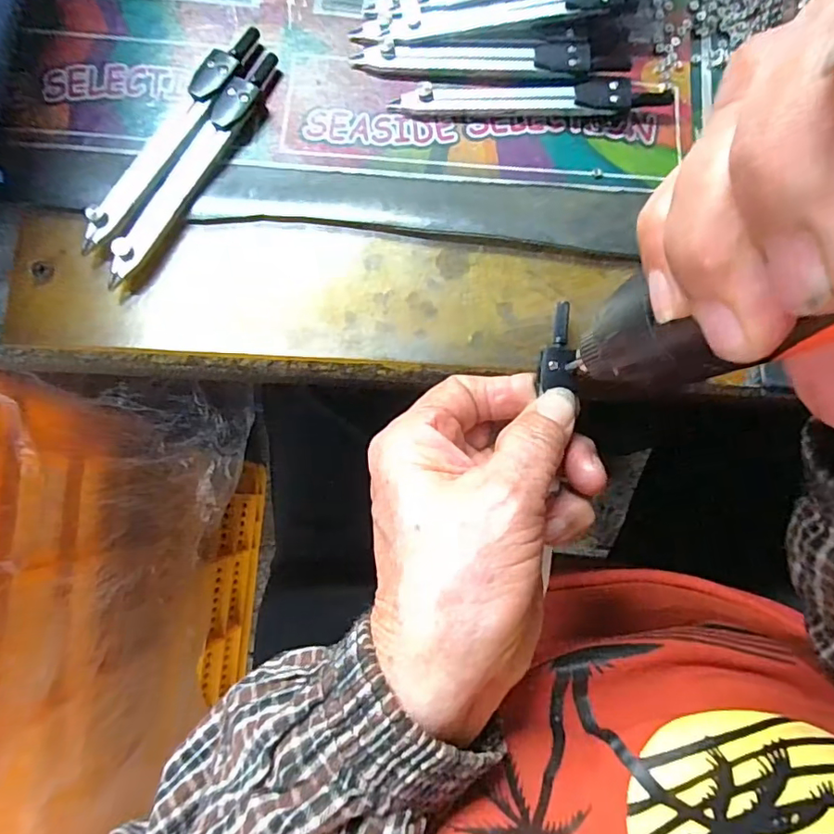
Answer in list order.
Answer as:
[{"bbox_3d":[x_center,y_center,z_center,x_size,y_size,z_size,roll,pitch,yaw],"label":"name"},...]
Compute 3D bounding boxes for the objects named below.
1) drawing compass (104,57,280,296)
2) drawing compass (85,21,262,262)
[{"bbox_3d":[-0.089,-0.101,0.211,0.012,0.008,0.113,31,84,3],"label":"drawing compass"},{"bbox_3d":[-0.099,-0.114,0.213,0.013,0.008,0.113,31,84,3],"label":"drawing compass"}]

